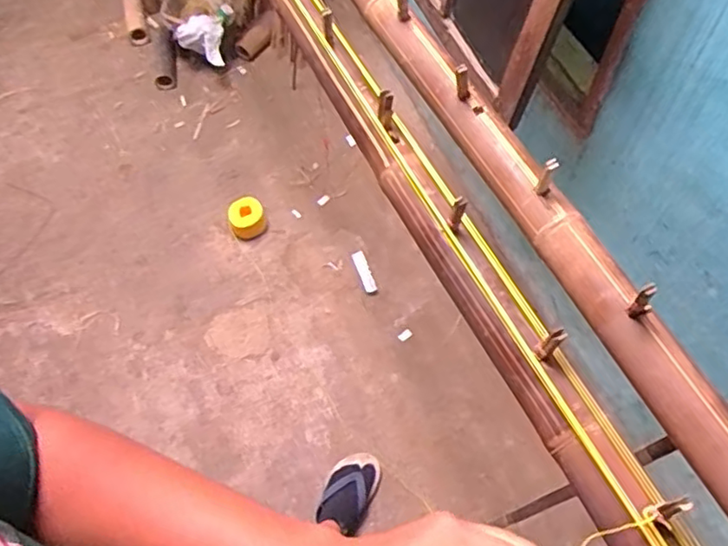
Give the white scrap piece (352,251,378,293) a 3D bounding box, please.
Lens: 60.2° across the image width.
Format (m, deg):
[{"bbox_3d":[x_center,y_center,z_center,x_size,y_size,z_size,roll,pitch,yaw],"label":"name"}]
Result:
[{"bbox_3d":[0.001,-0.005,1.800,0.036,0.019,0.142,-18,63,-9],"label":"white scrap piece"}]

